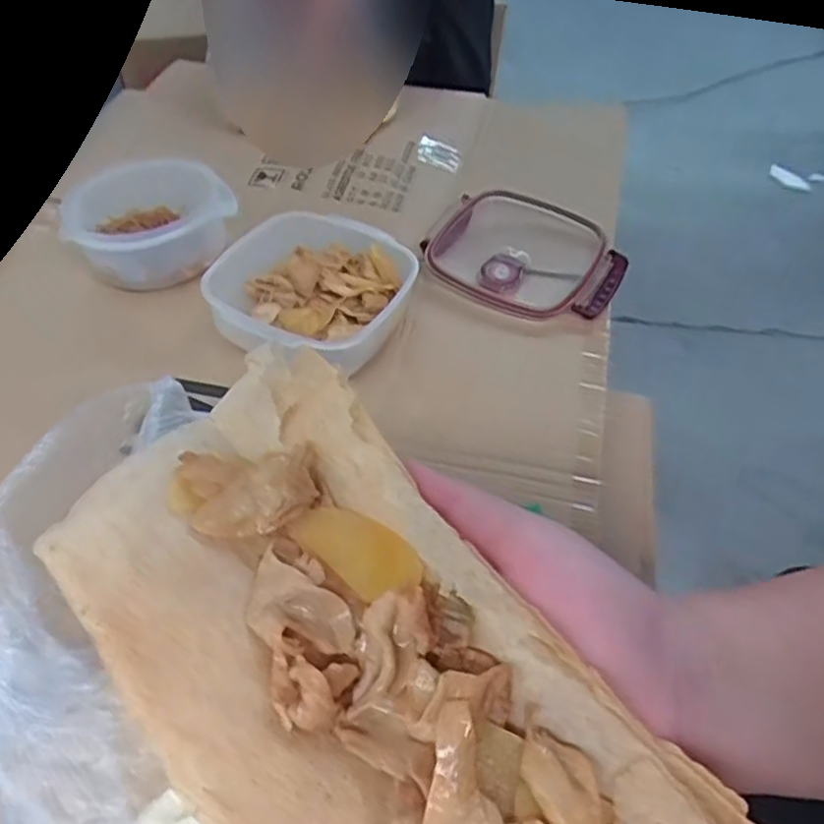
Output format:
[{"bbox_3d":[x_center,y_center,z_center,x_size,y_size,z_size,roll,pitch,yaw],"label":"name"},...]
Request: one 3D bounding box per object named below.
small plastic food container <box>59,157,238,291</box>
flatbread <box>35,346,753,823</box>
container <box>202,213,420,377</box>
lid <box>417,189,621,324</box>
[{"bbox_3d":[-0.245,-0.178,0.660,0.144,0.077,0.115,-21,53,-19],"label":"small plastic food container"},{"bbox_3d":[-0.011,0.084,0.215,0.115,0.041,0.248,-32,64,-26],"label":"flatbread"},{"bbox_3d":[-0.087,-0.102,0.593,0.148,0.050,0.146,18,51,14],"label":"container"},{"bbox_3d":[0.108,-0.148,0.676,0.182,0.034,0.149,21,52,15],"label":"lid"}]

